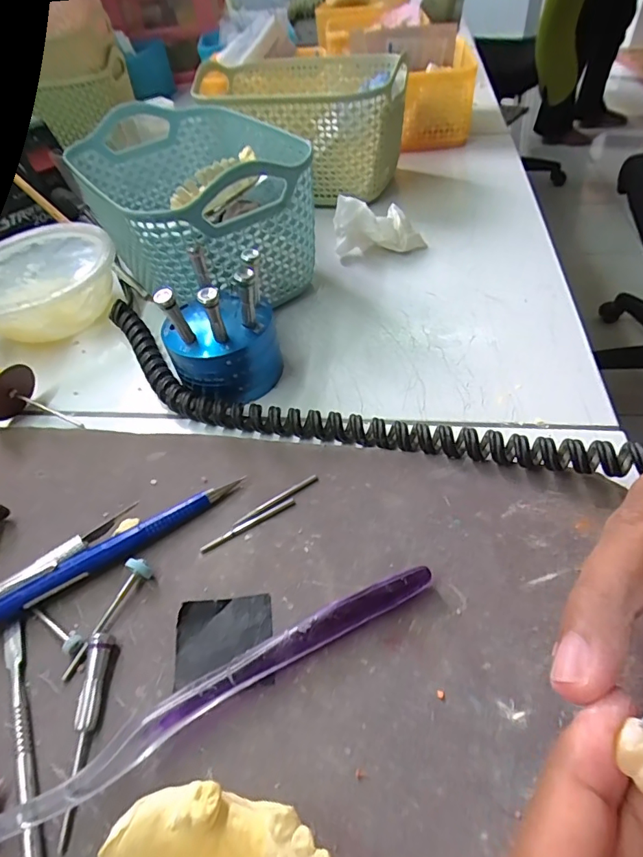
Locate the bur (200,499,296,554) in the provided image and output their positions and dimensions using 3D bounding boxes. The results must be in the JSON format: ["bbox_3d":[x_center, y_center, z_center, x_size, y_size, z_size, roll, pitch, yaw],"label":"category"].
[{"bbox_3d":[-0.031,0.041,0.204,0.044,0.004,0.004,-26,51,-17],"label":"bur"}]

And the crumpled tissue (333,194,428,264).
[{"bbox_3d":[0.041,-0.143,0.338,0.062,0.040,0.018,-4,48,2],"label":"crumpled tissue"}]

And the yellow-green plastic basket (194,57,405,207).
[{"bbox_3d":[-0.013,-0.259,0.409,0.164,0.080,0.127,13,50,17],"label":"yellow-green plastic basket"}]

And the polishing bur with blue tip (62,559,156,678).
[{"bbox_3d":[-0.080,0.071,0.179,0.009,0.010,0.046,15,51,19],"label":"polishing bur with blue tip"}]

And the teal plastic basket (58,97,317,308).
[{"bbox_3d":[-0.080,-0.146,0.322,0.115,0.087,0.172,-28,51,-19],"label":"teal plastic basket"}]

